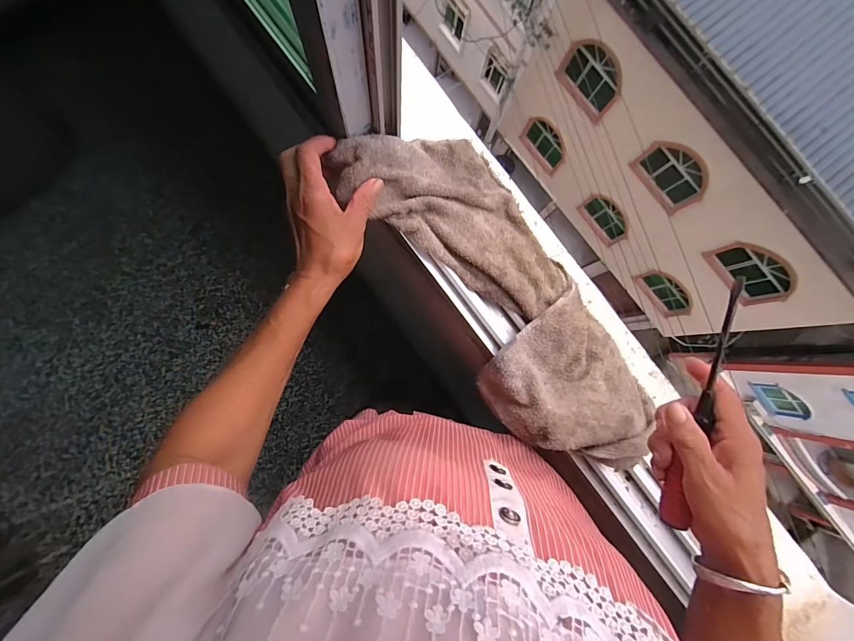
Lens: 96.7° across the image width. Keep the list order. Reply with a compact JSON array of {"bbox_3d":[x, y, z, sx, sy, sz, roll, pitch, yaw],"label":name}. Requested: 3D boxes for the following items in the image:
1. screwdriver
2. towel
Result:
[{"bbox_3d":[0.237,0.072,0.324,0.018,0.019,0.218,15,92,-6],"label":"screwdriver"},{"bbox_3d":[0.091,-0.033,0.421,0.169,0.090,0.423,-36,88,-10],"label":"towel"}]

